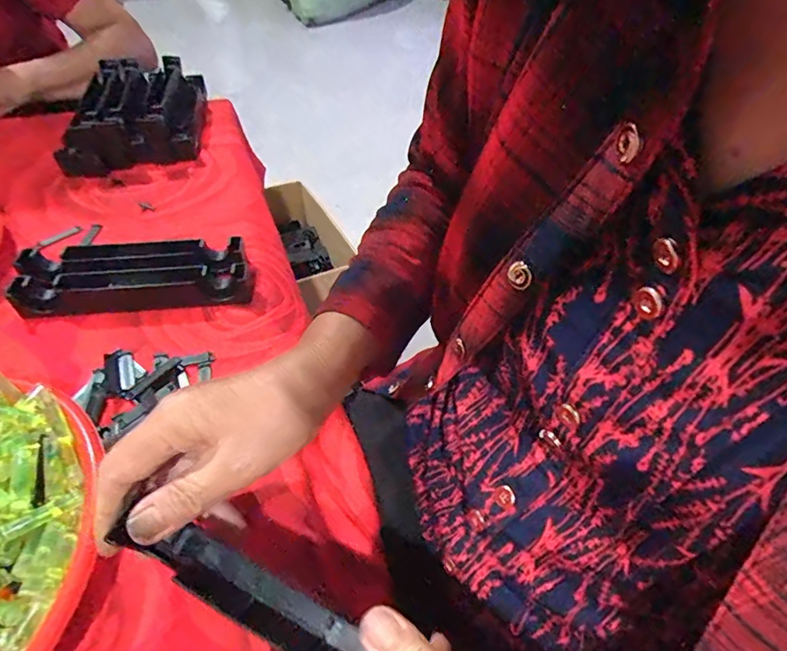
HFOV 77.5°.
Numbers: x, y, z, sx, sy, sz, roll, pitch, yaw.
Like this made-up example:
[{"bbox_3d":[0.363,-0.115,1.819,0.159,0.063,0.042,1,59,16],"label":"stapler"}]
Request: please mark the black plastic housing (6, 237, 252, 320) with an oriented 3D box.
[{"bbox_3d":[-0.231,-0.046,0.444,0.190,0.027,0.068,-7,47,-9],"label":"black plastic housing"}]

